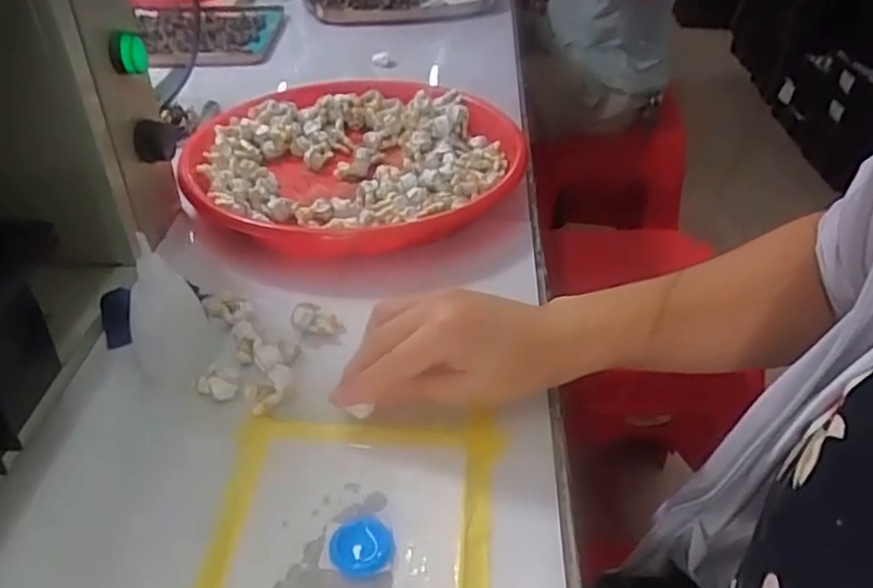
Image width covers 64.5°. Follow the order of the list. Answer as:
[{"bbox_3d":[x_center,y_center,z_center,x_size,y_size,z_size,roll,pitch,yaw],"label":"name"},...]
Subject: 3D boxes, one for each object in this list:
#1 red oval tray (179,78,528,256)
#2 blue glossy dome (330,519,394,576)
[{"bbox_3d":[-0.069,-0.117,0.603,0.280,0.038,0.285,17,41,21],"label":"red oval tray"},{"bbox_3d":[-0.035,0.120,0.329,0.029,0.006,0.028,0,38,0],"label":"blue glossy dome"}]

